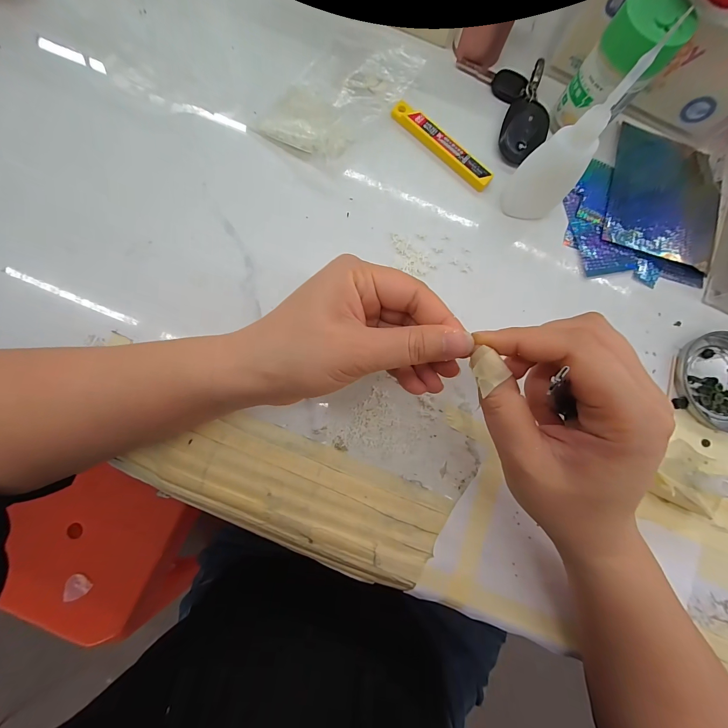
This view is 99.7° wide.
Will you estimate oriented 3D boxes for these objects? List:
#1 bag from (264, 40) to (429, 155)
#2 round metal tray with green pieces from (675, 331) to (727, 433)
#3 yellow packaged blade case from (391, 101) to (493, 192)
[{"bbox_3d":[-0.021,-0.224,0.258,0.082,0.017,0.125,35,81,2],"label":"bag"},{"bbox_3d":[0.289,0.013,0.246,0.078,0.009,0.078,1,81,-4],"label":"round metal tray with green pieces"},{"bbox_3d":[0.066,-0.185,0.261,0.102,0.010,0.018,43,81,3],"label":"yellow packaged blade case"}]

